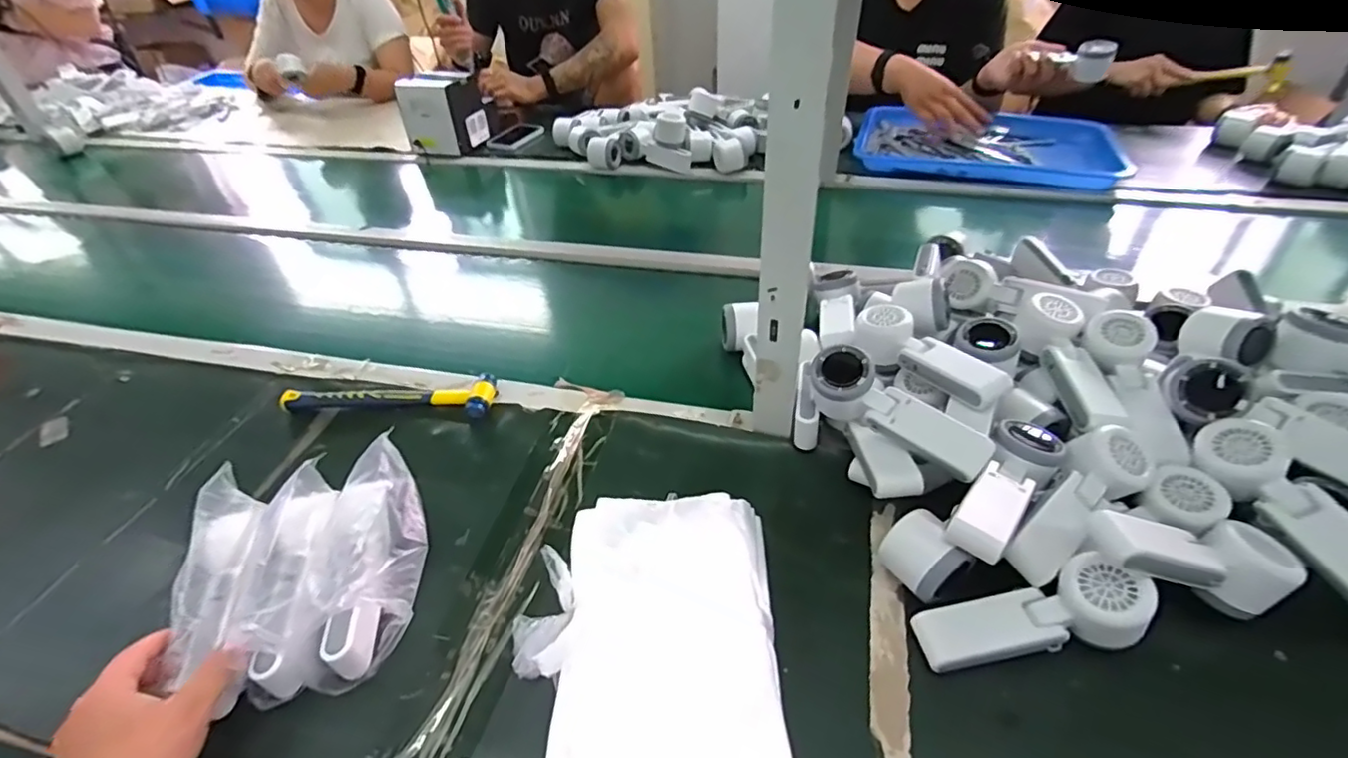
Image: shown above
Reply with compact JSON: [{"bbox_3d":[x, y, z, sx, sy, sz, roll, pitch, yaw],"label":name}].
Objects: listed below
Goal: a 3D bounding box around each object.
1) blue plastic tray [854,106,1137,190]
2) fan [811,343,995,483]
[{"bbox_3d":[0.620,-0.464,1.200,0.482,0.048,0.334,16,44,21],"label":"blue plastic tray"},{"bbox_3d":[0.199,0.030,0.539,0.166,0.058,0.051,28,50,31],"label":"fan"}]

